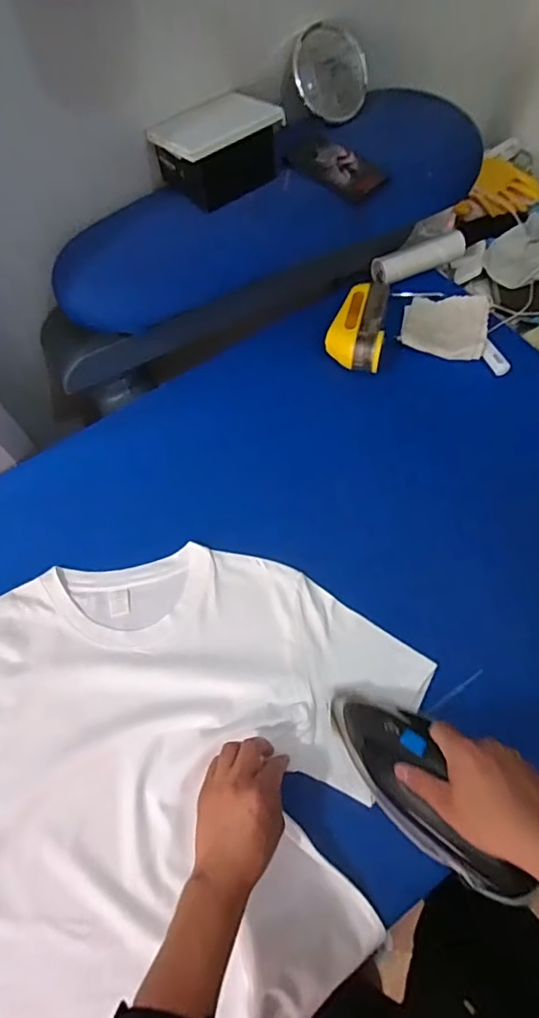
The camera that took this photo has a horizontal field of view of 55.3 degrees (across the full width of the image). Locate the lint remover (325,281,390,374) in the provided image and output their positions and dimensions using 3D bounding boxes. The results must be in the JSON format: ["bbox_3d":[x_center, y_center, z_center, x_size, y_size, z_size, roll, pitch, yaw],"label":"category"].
[{"bbox_3d":[0.142,-0.297,0.829,0.085,0.058,0.155,10,66,7],"label":"lint remover"}]

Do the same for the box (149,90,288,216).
[{"bbox_3d":[-0.068,-0.497,0.703,0.153,0.069,0.121,-32,68,-12],"label":"box"}]

